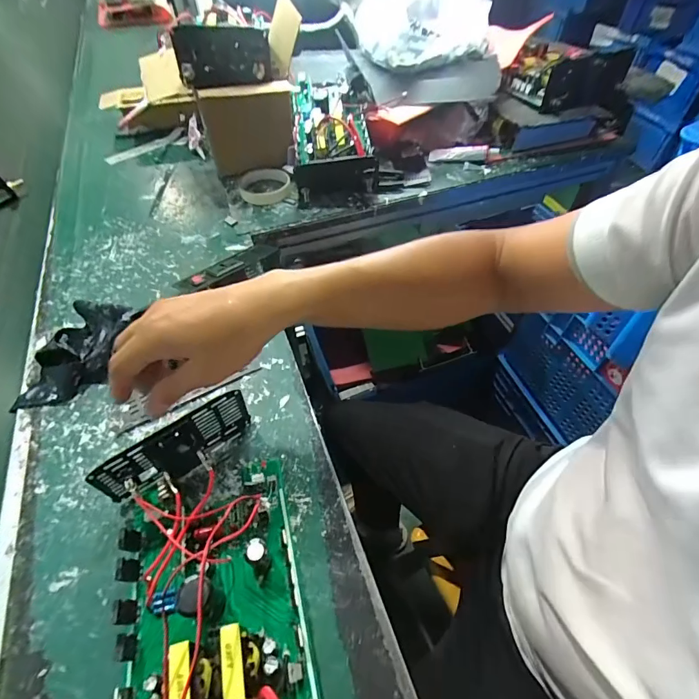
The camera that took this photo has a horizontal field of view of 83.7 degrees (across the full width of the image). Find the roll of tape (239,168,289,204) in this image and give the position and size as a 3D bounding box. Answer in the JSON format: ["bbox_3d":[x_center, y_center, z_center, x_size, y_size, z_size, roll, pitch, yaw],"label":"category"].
[{"bbox_3d":[-0.142,-0.274,0.657,0.084,0.020,0.082,-8,52,-6],"label":"roll of tape"}]

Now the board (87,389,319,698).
[{"bbox_3d":[-0.103,0.180,0.275,0.134,0.068,0.320,-17,52,-12],"label":"board"}]

